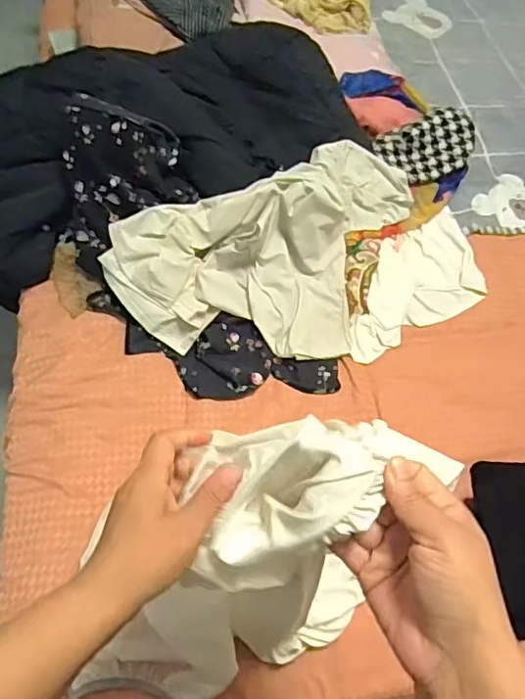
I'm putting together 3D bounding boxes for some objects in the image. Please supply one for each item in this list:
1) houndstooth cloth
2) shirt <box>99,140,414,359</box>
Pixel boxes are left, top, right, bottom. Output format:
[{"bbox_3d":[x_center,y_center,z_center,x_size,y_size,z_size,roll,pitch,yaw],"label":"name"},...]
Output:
[{"bbox_3d":[0.305,-0.369,0.997,0.169,0.027,0.113,-28,97,-1],"label":"houndstooth cloth"},{"bbox_3d":[0.048,-0.144,0.880,0.533,0.153,0.300,-24,70,-18],"label":"shirt"}]

